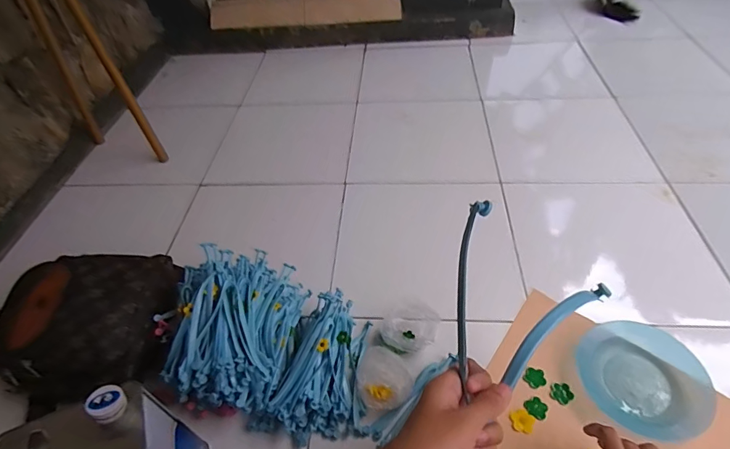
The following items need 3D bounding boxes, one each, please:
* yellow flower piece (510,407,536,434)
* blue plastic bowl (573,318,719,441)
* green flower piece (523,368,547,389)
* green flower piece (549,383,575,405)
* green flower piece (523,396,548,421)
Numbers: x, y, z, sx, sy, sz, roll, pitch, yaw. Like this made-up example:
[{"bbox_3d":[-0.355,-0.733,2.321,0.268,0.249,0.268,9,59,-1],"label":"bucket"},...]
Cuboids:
[{"bbox_3d":[0.170,0.212,0.455,0.024,0.004,0.025,-16,47,-9],"label":"yellow flower piece"},{"bbox_3d":[0.305,0.169,0.465,0.130,0.042,0.103,30,56,29],"label":"blue plastic bowl"},{"bbox_3d":[0.196,0.176,0.488,0.024,0.004,0.023,-3,47,3],"label":"green flower piece"},{"bbox_3d":[0.220,0.189,0.472,0.024,0.004,0.024,-3,47,3],"label":"green flower piece"},{"bbox_3d":[0.188,0.201,0.465,0.024,0.004,0.022,-3,47,3],"label":"green flower piece"}]

